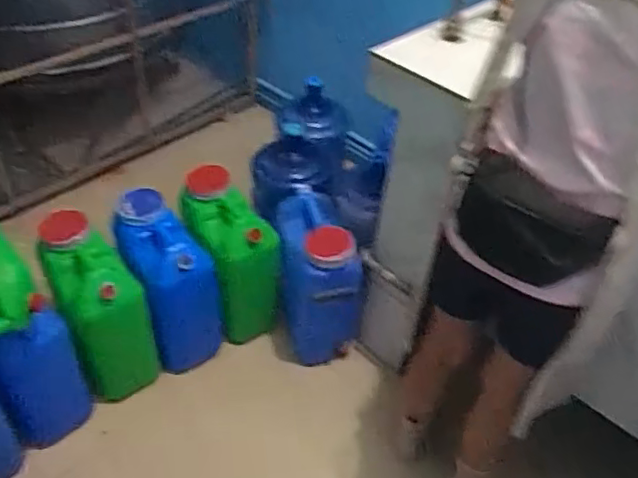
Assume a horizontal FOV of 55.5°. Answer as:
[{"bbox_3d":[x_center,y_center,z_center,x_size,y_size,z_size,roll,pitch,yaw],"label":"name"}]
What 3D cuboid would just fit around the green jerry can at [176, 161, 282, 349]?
[{"bbox_3d":[-0.261,0.045,1.719,0.181,0.363,0.385,-18,47,-22],"label":"green jerry can"}]

